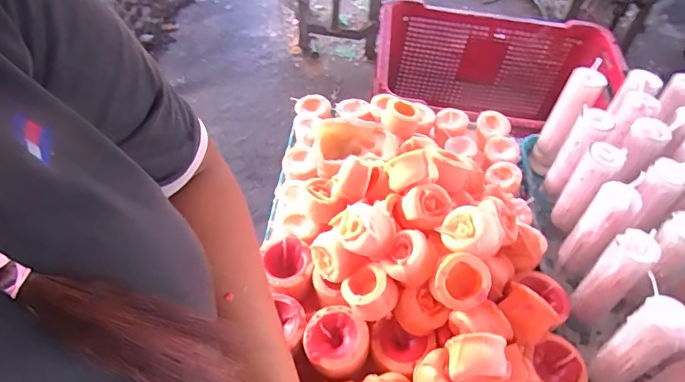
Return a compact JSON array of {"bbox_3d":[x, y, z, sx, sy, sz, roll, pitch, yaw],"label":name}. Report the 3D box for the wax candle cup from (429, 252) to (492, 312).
[{"bbox_3d":[0.118,0.093,0.497,0.053,0.031,0.056,23,78,-3],"label":"wax candle cup"}]

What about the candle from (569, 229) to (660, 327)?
[{"bbox_3d":[0.289,0.102,0.534,0.036,0.151,0.041,-32,60,-24],"label":"candle"}]

